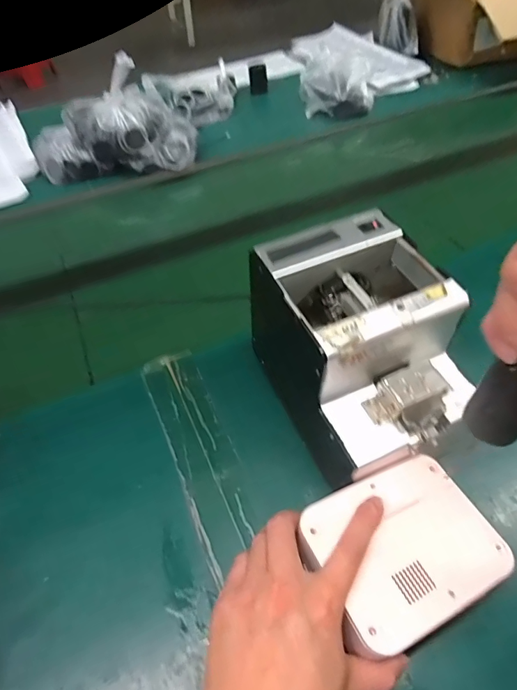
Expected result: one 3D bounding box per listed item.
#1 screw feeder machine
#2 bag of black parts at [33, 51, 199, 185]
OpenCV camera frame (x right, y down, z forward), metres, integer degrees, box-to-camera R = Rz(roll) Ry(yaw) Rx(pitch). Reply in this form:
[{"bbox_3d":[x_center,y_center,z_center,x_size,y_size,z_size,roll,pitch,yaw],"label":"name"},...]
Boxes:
[{"bbox_3d":[0.086,0.008,0.384,0.124,0.153,0.170,-20,53,-14],"label":"screw feeder machine"},{"bbox_3d":[-0.241,-0.360,0.723,0.264,0.139,0.118,-8,51,-5],"label":"bag of black parts"}]

